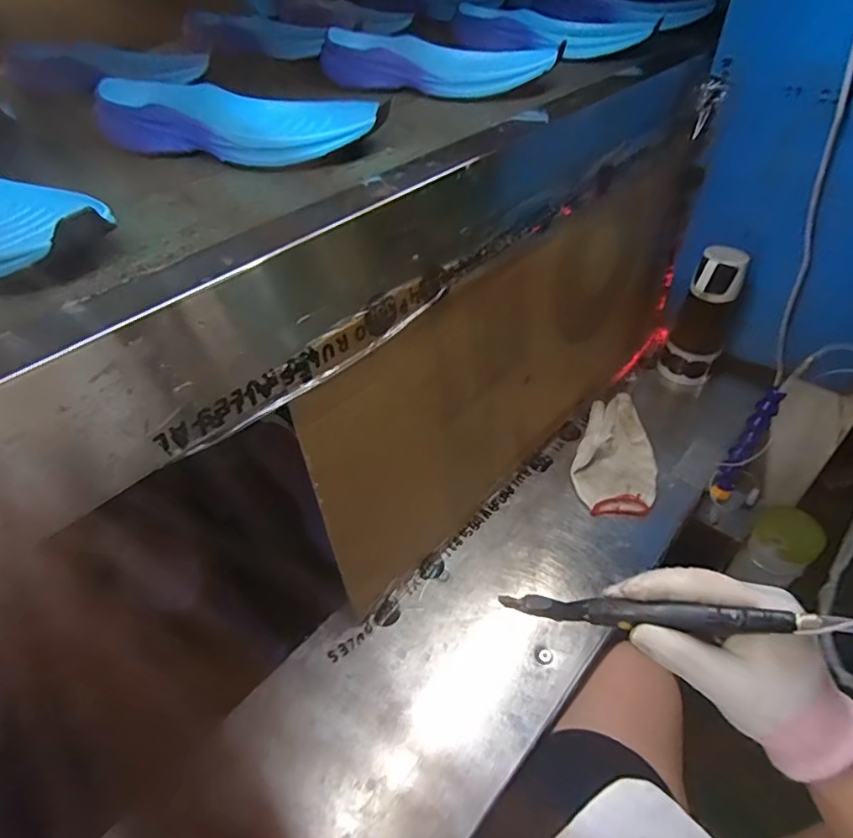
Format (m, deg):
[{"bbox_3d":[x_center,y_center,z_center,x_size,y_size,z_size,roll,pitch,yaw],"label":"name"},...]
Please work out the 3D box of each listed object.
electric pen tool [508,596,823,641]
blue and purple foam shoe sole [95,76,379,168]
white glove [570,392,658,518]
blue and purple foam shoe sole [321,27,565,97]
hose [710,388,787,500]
[{"bbox_3d":[0.115,0.108,0.302,0.147,0.017,0.015,-6,39,26],"label":"electric pen tool"},{"bbox_3d":[-0.161,-0.256,0.460,0.238,0.051,0.085,8,45,11],"label":"blue and purple foam shoe sole"},{"bbox_3d":[0.253,0.042,0.708,0.105,0.062,0.172,16,46,20],"label":"white glove"},{"bbox_3d":[0.011,-0.378,0.570,0.248,0.047,0.074,12,46,15],"label":"blue and purple foam shoe sole"},{"bbox_3d":[0.384,0.031,0.653,0.023,0.147,0.018,33,28,34],"label":"hose"}]

